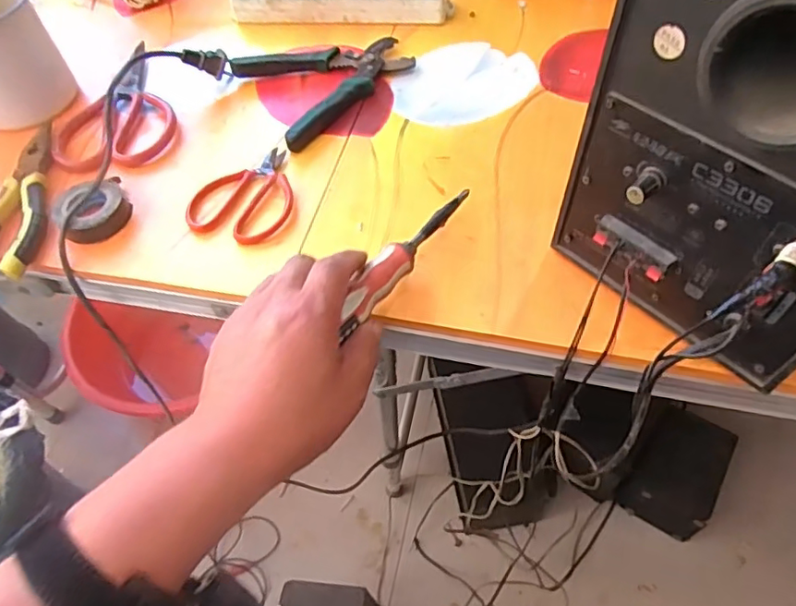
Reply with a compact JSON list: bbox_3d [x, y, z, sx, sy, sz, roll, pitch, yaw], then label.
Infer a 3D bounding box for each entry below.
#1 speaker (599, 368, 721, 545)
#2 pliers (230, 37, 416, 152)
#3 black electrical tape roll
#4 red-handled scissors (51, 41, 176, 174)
[{"bbox_3d":[0.380,0.236,0.781,0.109,0.115,0.156,22,60,18],"label":"speaker"},{"bbox_3d":[-0.061,-0.215,0.533,0.152,0.018,0.130,-28,58,-14],"label":"pliers"},{"bbox_3d":[-0.243,-0.073,0.448,0.053,0.021,0.055,-2,55,3],"label":"black electrical tape roll"},{"bbox_3d":[-0.273,-0.184,0.523,0.105,0.028,0.178,-22,57,-11],"label":"red-handled scissors"}]

